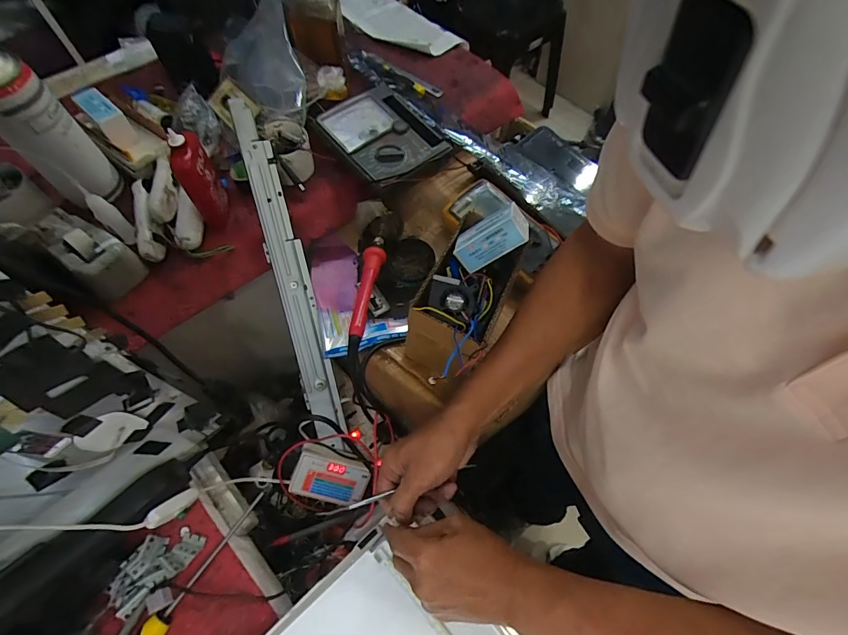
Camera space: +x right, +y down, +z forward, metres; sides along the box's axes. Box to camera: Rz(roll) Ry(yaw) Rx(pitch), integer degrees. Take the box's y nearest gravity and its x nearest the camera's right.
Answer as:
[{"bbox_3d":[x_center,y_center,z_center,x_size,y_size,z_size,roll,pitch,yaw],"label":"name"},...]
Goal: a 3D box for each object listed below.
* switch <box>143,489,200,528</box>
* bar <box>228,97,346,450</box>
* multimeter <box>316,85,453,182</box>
[{"bbox_3d":[-0.263,0.199,0.436,0.015,0.061,0.017,27,103,12],"label":"switch"},{"bbox_3d":[-0.161,-0.030,0.519,0.042,0.022,0.433,-13,106,-8],"label":"bar"},{"bbox_3d":[-0.053,-0.247,0.560,0.136,0.036,0.152,-35,69,-18],"label":"multimeter"}]

